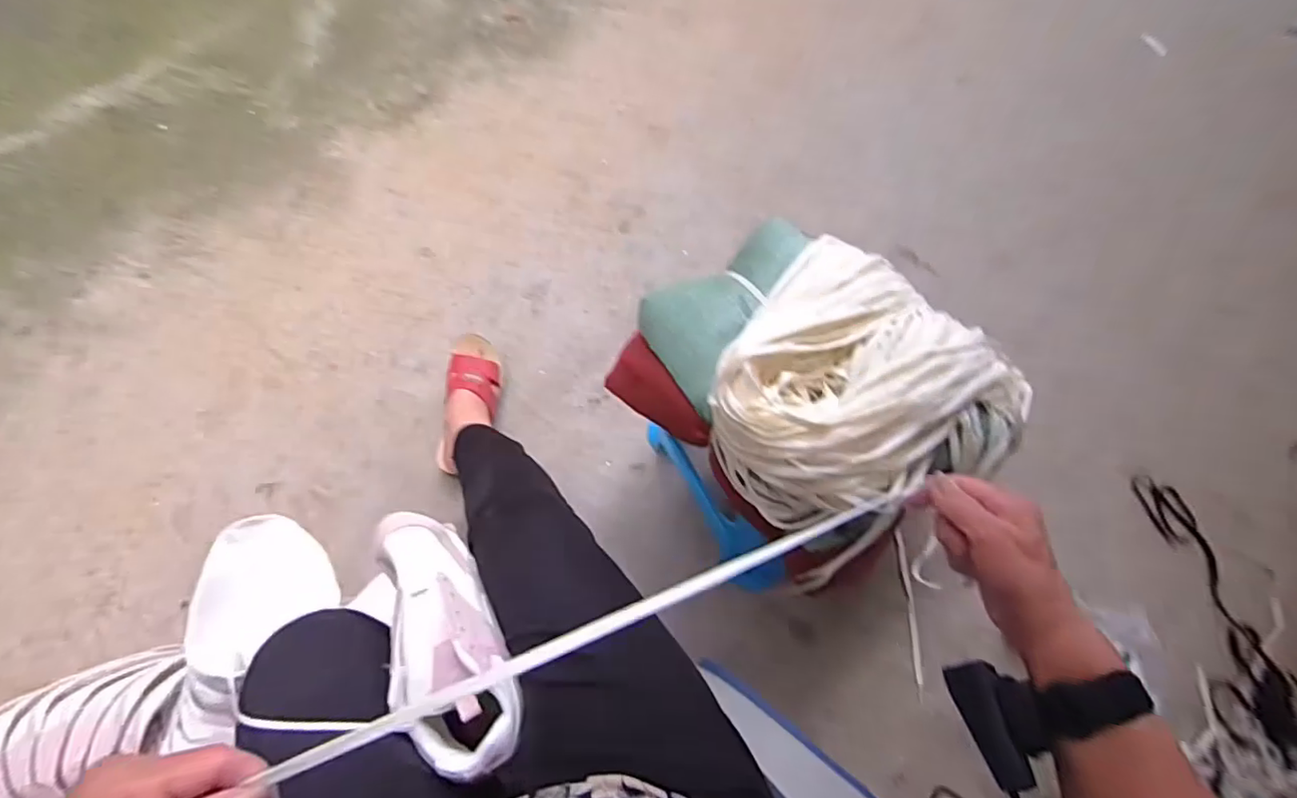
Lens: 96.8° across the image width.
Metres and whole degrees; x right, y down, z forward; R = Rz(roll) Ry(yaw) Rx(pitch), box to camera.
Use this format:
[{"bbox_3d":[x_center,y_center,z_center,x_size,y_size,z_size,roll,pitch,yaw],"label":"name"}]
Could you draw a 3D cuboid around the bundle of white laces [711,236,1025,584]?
[{"bbox_3d":[0.207,-0.015,0.590,0.295,0.108,0.276,0,67,1],"label":"bundle of white laces"}]

